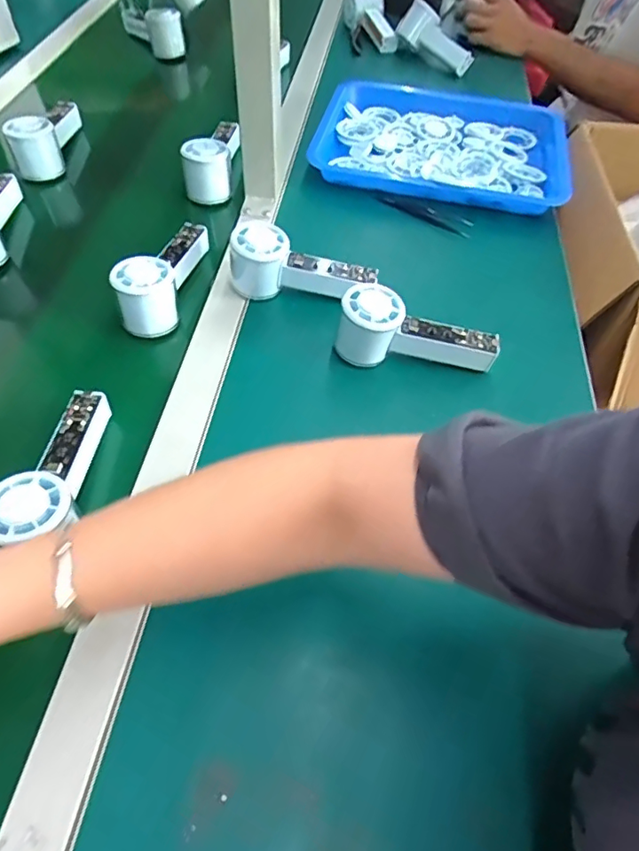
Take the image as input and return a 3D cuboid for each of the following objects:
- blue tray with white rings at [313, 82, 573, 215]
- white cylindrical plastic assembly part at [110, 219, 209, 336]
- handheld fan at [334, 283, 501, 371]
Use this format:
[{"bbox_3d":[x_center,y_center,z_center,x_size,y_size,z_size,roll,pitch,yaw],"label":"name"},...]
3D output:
[{"bbox_3d":[0.167,-0.382,0.730,0.333,0.041,0.259,15,55,7],"label":"blue tray with white rings"},{"bbox_3d":[-0.158,-0.163,0.545,0.052,0.059,0.146,7,54,2],"label":"white cylindrical plastic assembly part"},{"bbox_3d":[0.090,-0.080,0.510,0.149,0.064,0.048,15,54,-9],"label":"handheld fan"}]

